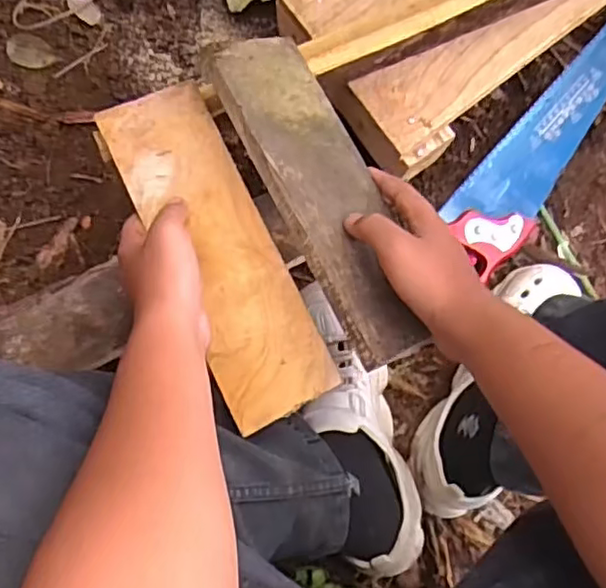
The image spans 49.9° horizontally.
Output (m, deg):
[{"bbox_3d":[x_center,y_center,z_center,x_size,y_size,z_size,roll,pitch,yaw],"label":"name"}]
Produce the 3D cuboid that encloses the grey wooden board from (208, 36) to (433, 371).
[{"bbox_3d":[0.018,-0.081,0.505,0.094,0.015,0.277,-17,74,-36],"label":"grey wooden board"}]

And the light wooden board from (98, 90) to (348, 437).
[{"bbox_3d":[-0.069,-0.040,0.525,0.088,0.017,0.289,-25,79,-8],"label":"light wooden board"}]

